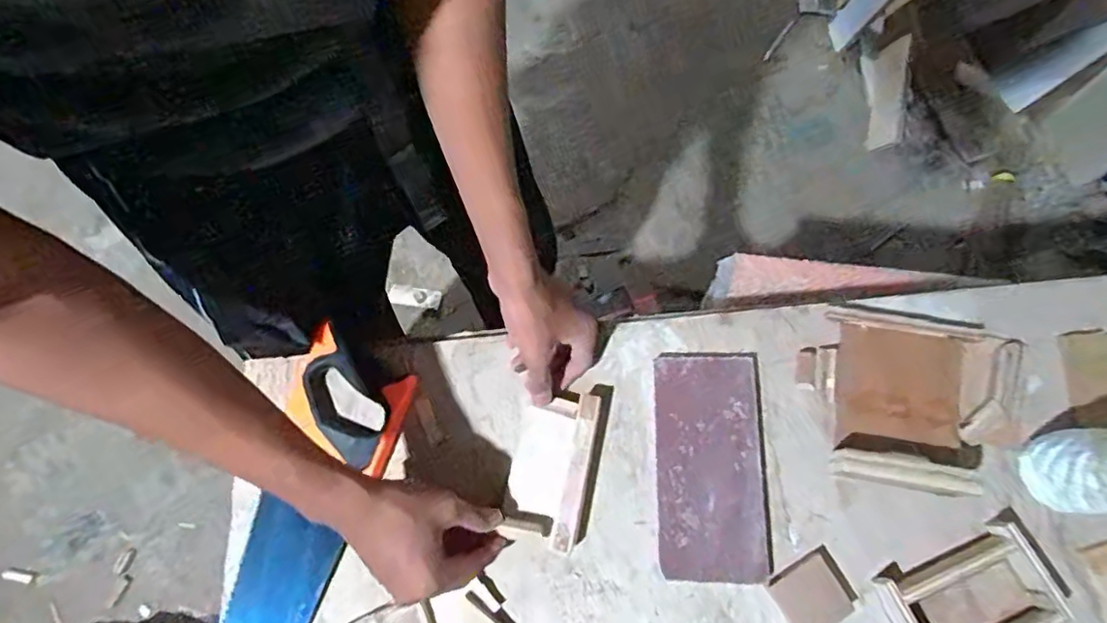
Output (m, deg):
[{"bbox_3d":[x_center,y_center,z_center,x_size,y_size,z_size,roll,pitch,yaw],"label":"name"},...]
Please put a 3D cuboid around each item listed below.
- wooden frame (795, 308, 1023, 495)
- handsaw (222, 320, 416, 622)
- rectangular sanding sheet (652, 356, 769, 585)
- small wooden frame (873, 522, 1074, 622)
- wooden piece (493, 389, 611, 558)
[{"bbox_3d":[0.317,0.072,0.504,0.191,0.051,0.157,8,74,7],"label":"wooden frame"},{"bbox_3d":[-0.267,0.266,0.528,0.132,0.045,0.495,15,75,9],"label":"handsaw"},{"bbox_3d":[0.136,0.134,0.523,0.088,0.012,0.190,0,73,5],"label":"rectangular sanding sheet"},{"bbox_3d":[0.333,0.233,0.469,0.119,0.031,0.082,-24,72,-3],"label":"small wooden frame"},{"bbox_3d":[0.012,0.136,0.539,0.066,0.030,0.152,19,75,7],"label":"wooden piece"}]

